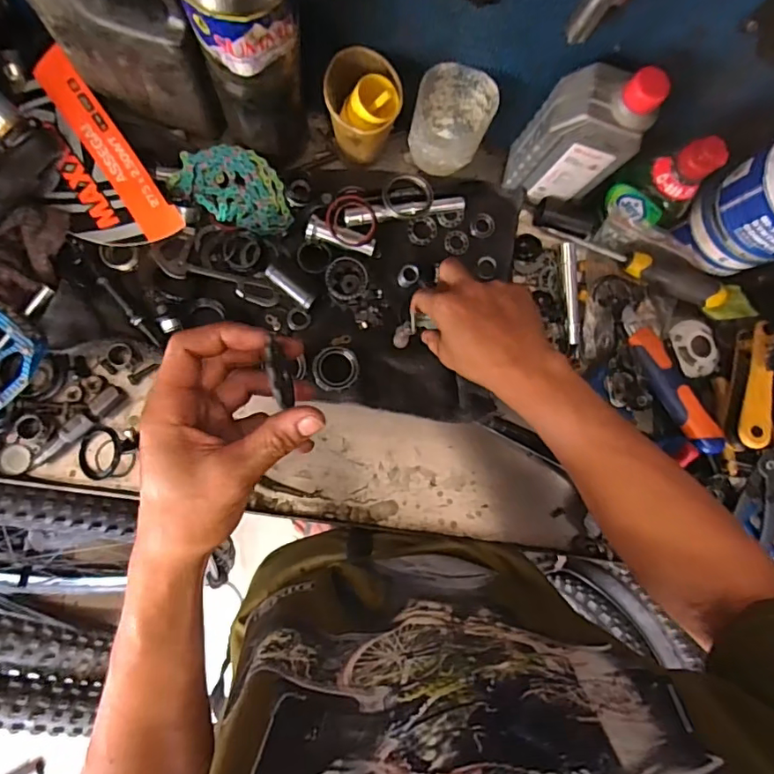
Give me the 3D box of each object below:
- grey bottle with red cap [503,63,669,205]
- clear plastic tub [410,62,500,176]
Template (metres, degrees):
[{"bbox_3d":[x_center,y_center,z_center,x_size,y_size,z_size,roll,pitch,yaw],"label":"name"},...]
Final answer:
[{"bbox_3d":[0.178,-0.233,0.479,0.082,0.165,0.055,14,82,-6],"label":"grey bottle with red cap"},{"bbox_3d":[0.060,-0.254,0.511,0.069,0.087,0.064,1,84,-7],"label":"clear plastic tub"}]

